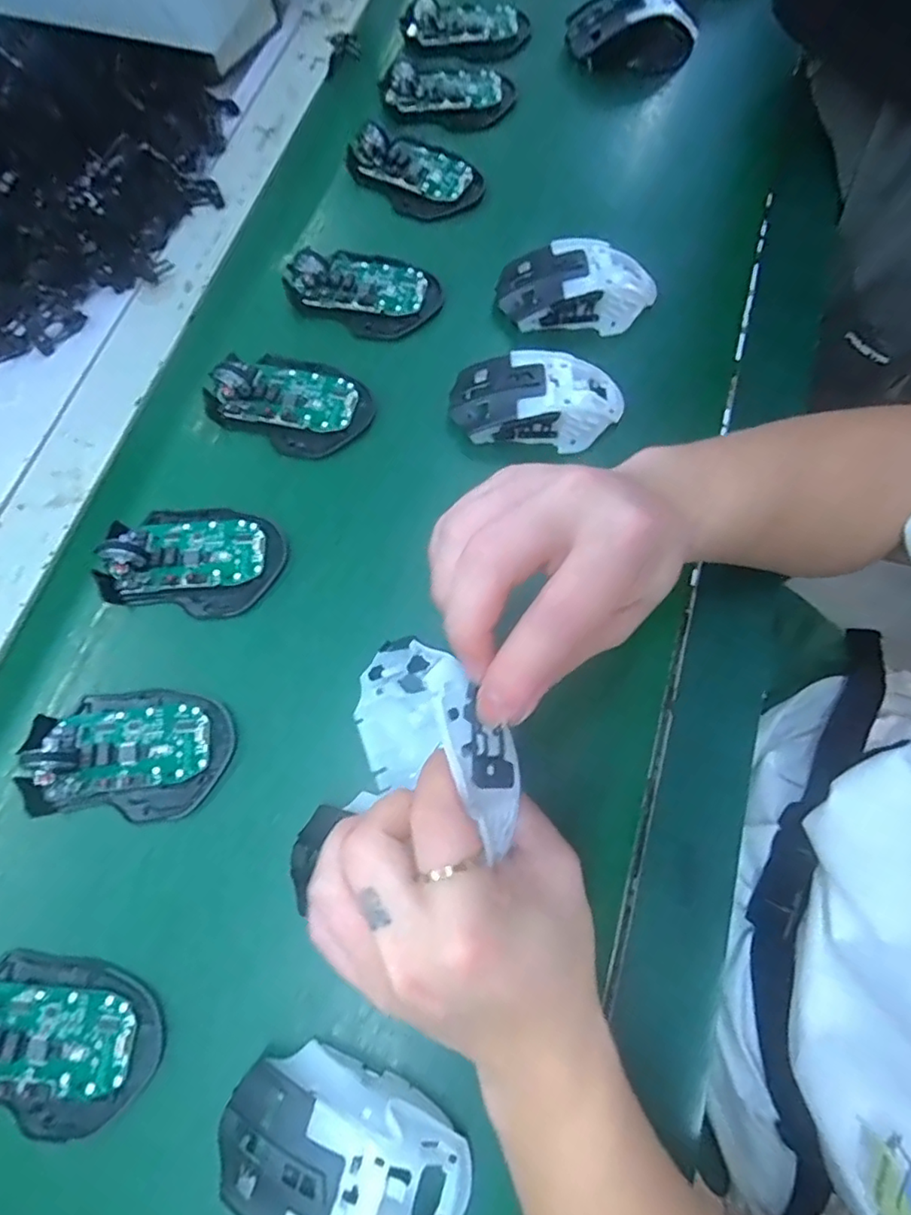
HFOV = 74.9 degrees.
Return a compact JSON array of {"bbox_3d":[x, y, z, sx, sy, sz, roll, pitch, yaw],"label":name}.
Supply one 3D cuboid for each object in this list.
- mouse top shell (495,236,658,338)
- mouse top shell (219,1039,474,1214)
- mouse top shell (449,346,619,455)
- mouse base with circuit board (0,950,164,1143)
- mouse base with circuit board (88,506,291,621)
[{"bbox_3d":[0.089,-0.235,0.435,0.111,0.040,0.053,-4,72,-1],"label":"mouse top shell"},{"bbox_3d":[-0.051,0.254,0.274,0.114,0.033,0.062,18,73,6],"label":"mouse top shell"},{"bbox_3d":[0.056,-0.142,0.403,0.118,0.035,0.057,2,72,1],"label":"mouse top shell"},{"bbox_3d":[-0.211,0.218,0.298,0.115,0.022,0.073,15,73,6],"label":"mouse base with circuit board"},{"bbox_3d":[-0.170,-0.035,0.379,0.110,0.025,0.072,9,72,4],"label":"mouse base with circuit board"}]

